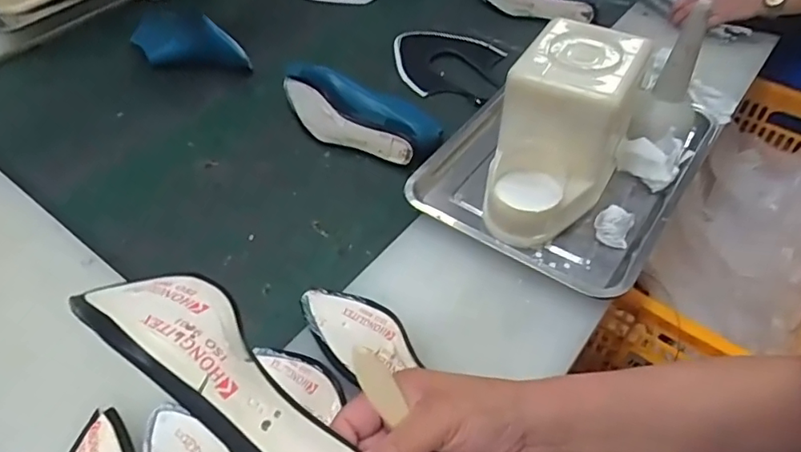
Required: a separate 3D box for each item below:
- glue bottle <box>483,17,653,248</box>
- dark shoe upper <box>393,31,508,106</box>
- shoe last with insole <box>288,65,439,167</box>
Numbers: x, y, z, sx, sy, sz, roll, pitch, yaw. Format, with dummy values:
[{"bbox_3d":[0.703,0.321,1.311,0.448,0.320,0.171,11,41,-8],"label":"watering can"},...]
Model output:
[{"bbox_3d":[0.189,-0.107,0.643,0.137,0.176,0.230,20,54,16],"label":"glue bottle"},{"bbox_3d":[0.077,-0.291,0.965,0.203,0.028,0.179,19,53,16],"label":"dark shoe upper"},{"bbox_3d":[-0.075,-0.174,0.832,0.281,0.080,0.097,23,55,19],"label":"shoe last with insole"}]

